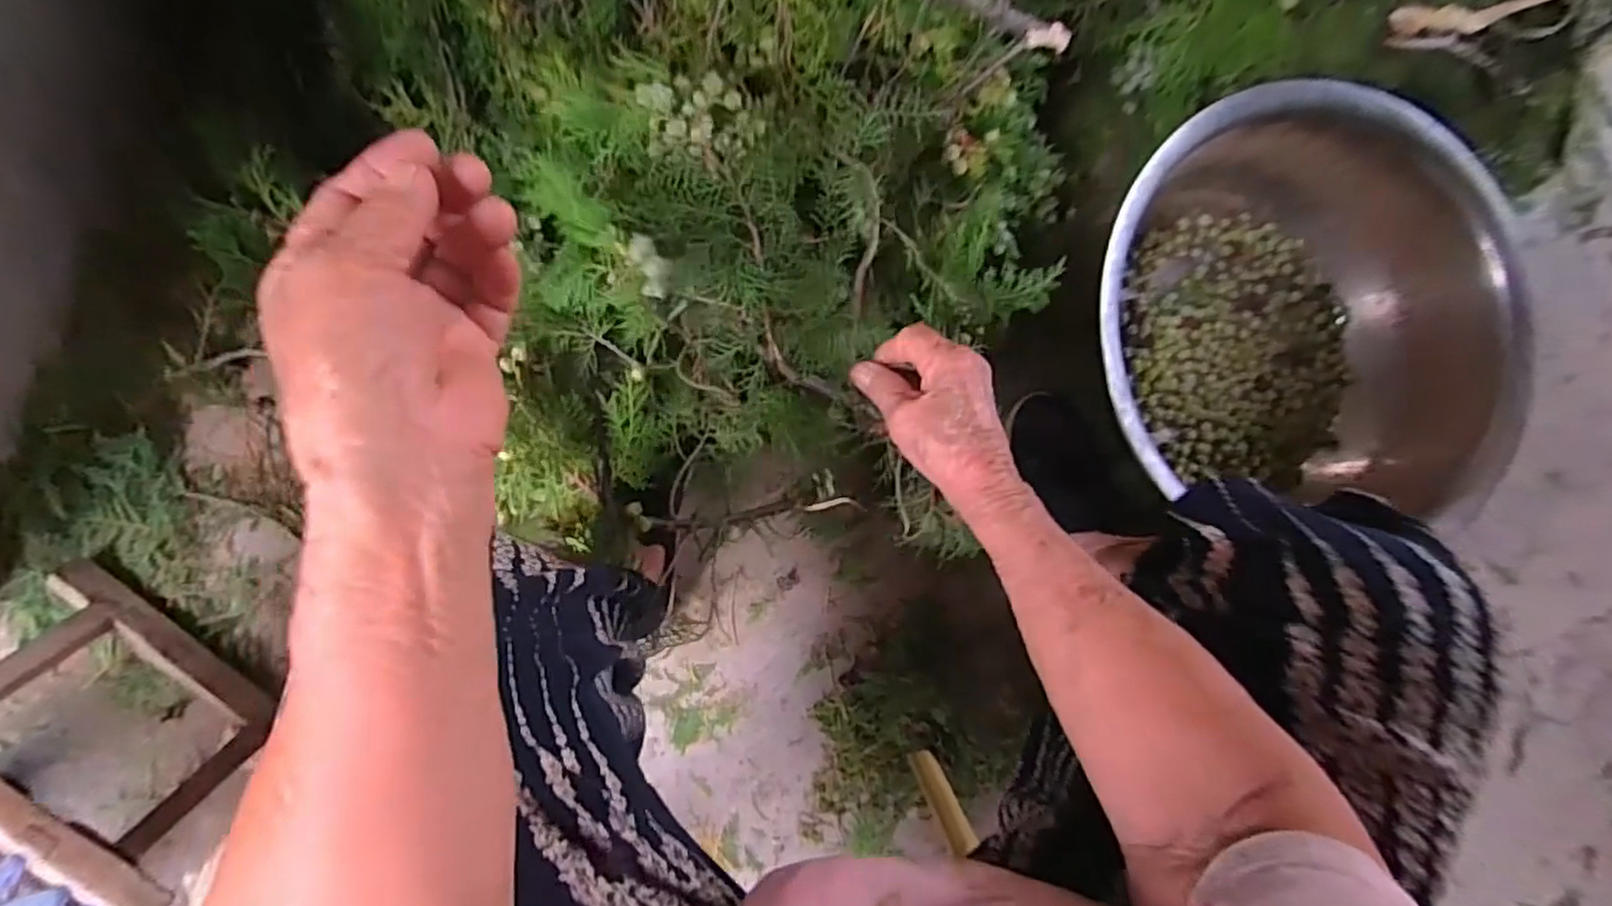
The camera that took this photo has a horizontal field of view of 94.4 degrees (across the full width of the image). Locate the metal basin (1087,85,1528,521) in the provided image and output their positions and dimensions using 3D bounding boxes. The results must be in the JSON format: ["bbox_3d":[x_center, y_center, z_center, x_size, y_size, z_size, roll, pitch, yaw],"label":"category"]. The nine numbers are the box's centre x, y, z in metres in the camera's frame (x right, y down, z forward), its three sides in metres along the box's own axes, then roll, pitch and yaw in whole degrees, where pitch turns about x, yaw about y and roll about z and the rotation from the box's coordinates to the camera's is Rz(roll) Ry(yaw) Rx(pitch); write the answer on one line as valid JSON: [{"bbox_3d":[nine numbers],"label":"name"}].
[{"bbox_3d":[0.473,-0.138,0.758,0.428,0.146,0.395,0,87,-8],"label":"metal basin"}]

